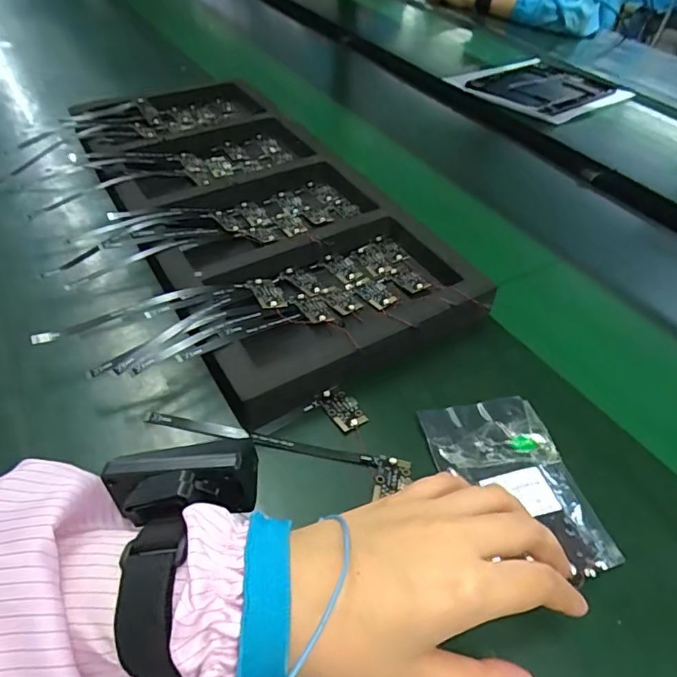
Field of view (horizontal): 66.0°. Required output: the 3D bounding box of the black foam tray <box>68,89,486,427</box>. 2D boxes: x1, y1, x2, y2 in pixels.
[{"bbox_3d":[-0.095,-0.138,0.522,0.238,0.048,0.511,-22,52,-25],"label":"black foam tray"}]

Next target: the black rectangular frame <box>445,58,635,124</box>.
[{"bbox_3d":[0.365,-0.444,0.926,0.296,0.027,0.210,-29,55,-30],"label":"black rectangular frame"}]

